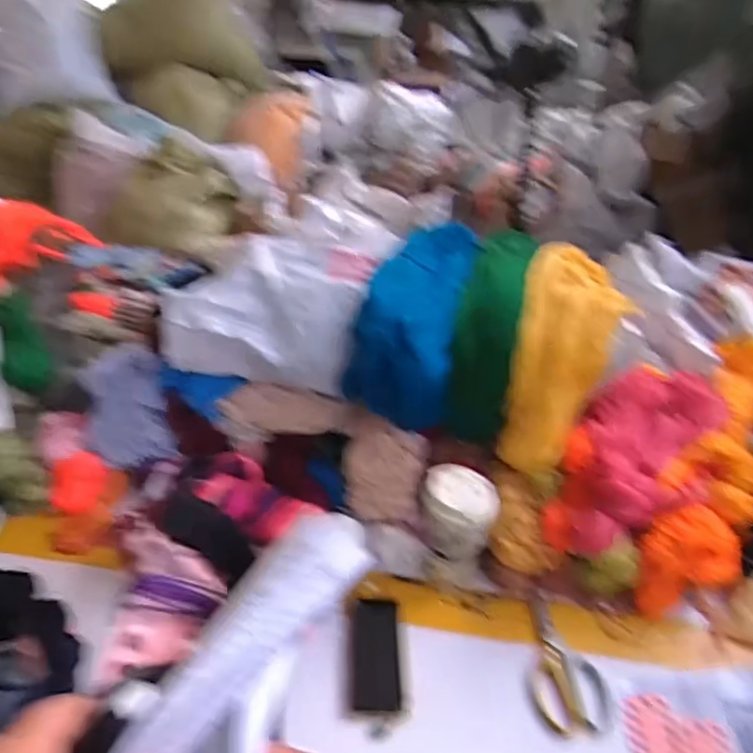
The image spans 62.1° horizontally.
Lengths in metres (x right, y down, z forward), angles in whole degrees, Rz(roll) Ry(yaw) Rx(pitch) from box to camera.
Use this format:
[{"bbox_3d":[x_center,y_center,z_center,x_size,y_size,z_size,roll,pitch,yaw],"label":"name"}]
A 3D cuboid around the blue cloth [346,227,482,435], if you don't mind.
[{"bbox_3d":[0.061,-0.108,1.012,0.158,0.132,0.399,11,43,9],"label":"blue cloth"}]

